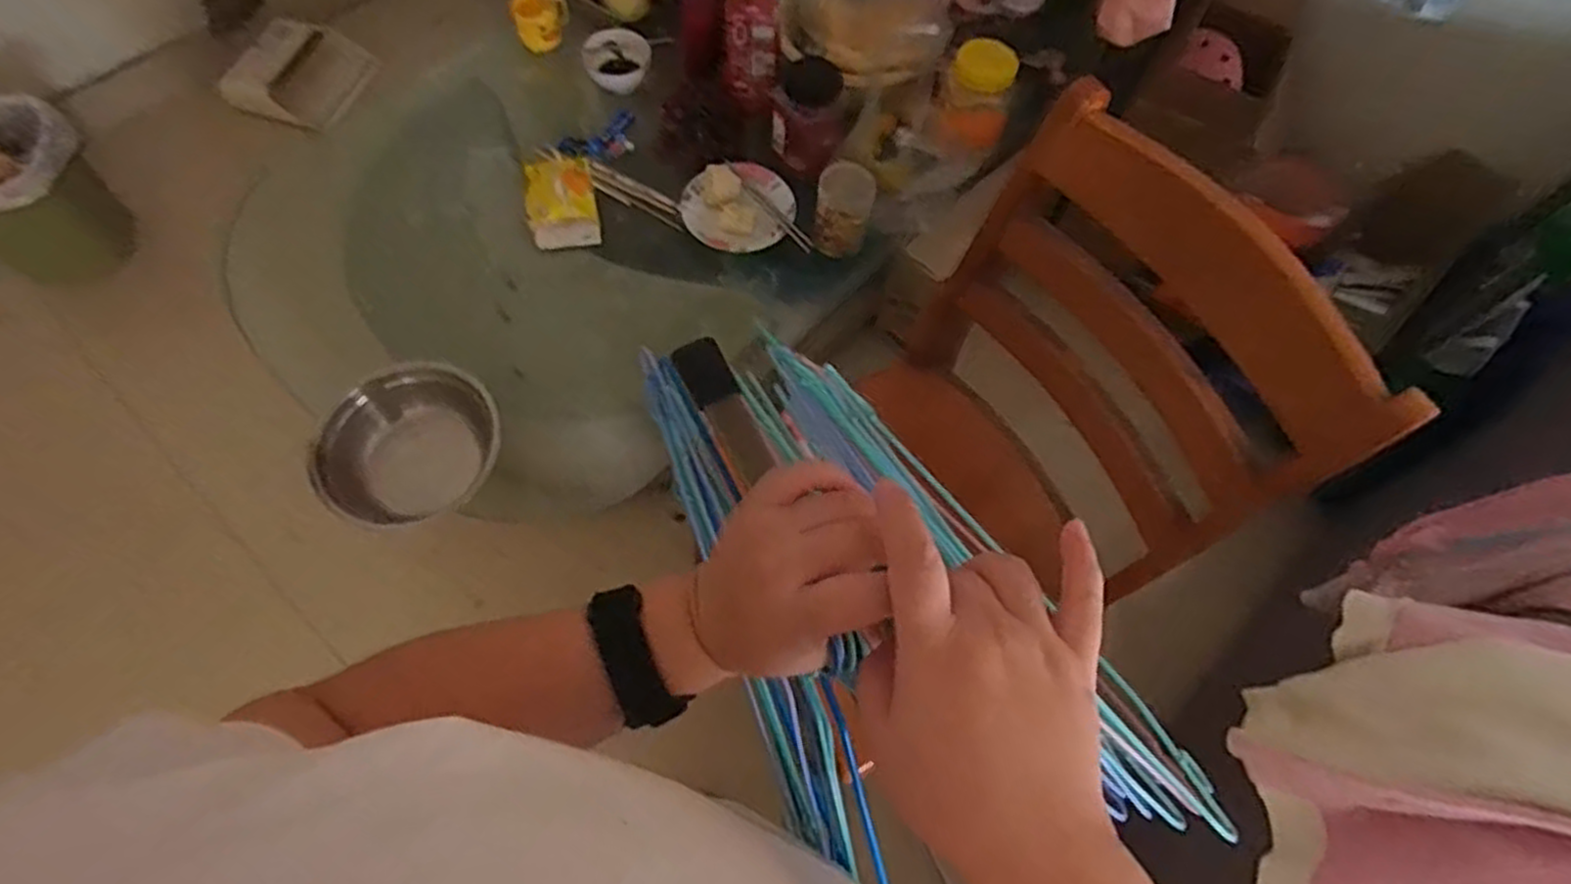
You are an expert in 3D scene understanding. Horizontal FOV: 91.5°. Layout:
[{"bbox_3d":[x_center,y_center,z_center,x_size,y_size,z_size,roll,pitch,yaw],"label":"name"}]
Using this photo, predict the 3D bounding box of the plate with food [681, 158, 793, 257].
[{"bbox_3d":[-0.076,-0.374,1.210,0.167,0.042,0.158,1,64,-3],"label":"plate with food"}]

